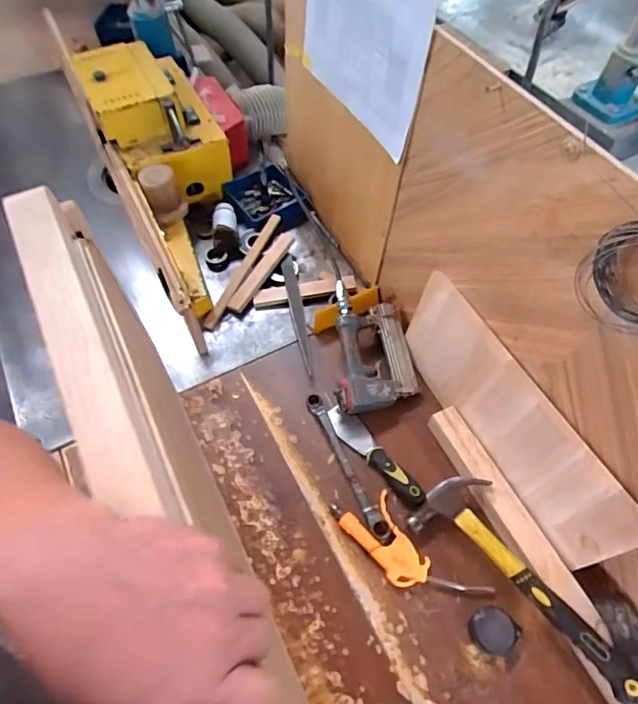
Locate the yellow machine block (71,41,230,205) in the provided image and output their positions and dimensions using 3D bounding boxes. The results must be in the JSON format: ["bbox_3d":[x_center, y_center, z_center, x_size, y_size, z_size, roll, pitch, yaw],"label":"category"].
[{"bbox_3d":[-0.327,-0.455,0.978,0.212,0.228,0.272,-26,63,-15],"label":"yellow machine block"}]

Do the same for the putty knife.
[{"bbox_3d":[0.092,0.158,0.766,0.045,0.024,0.203,-38,66,-19],"label":"putty knife"}]

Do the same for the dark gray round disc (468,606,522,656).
[{"bbox_3d":[0.237,0.375,0.656,0.063,0.030,0.056,-27,63,-14],"label":"dark gray round disc"}]

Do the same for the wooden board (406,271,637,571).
[{"bbox_3d":[0.266,0.093,0.711,0.018,0.176,0.428,-17,59,-23],"label":"wooden board"}]

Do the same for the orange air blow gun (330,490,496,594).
[{"bbox_3d":[0.128,0.290,0.712,0.092,0.025,0.234,-40,67,-20],"label":"orange air blow gun"}]

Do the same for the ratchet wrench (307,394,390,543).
[{"bbox_3d":[0.042,0.178,0.775,0.026,0.015,0.255,-22,62,-12],"label":"ratchet wrench"}]

